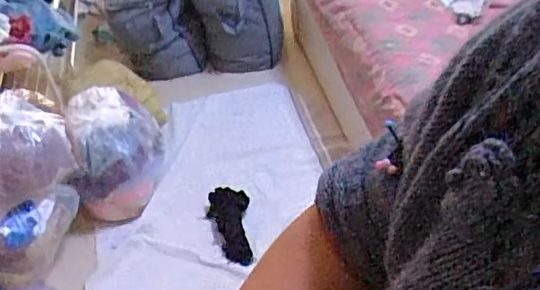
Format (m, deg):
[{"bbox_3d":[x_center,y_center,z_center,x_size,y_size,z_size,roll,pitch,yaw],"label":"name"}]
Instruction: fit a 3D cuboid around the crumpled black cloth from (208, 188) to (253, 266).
[{"bbox_3d":[-0.125,0.245,1.729,0.131,0.061,0.267,-5,43,-1],"label":"crumpled black cloth"}]

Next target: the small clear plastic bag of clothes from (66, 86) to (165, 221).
[{"bbox_3d":[-0.470,0.007,1.758,0.256,0.243,0.330,-11,43,-7],"label":"small clear plastic bag of clothes"}]

